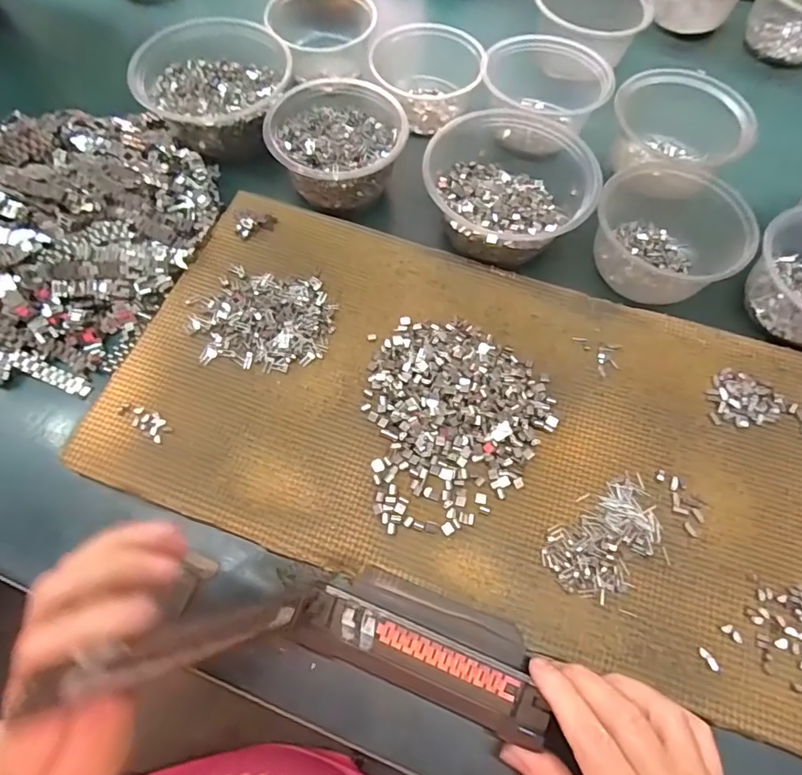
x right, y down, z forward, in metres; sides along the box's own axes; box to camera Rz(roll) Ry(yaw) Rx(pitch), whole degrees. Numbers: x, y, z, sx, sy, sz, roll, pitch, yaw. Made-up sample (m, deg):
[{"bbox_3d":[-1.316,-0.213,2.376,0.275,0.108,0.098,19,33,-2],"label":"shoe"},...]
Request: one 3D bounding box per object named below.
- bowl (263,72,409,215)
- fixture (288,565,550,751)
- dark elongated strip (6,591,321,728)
[{"bbox_3d":[-0.057,-0.216,0.433,0.112,0.052,0.122,-13,67,-7],"label":"bowl"},{"bbox_3d":[0.014,0.147,0.286,0.142,0.024,0.054,20,67,7],"label":"fixture"},{"bbox_3d":[-0.087,0.113,0.226,0.017,0.136,0.015,-35,67,22],"label":"dark elongated strip"}]

